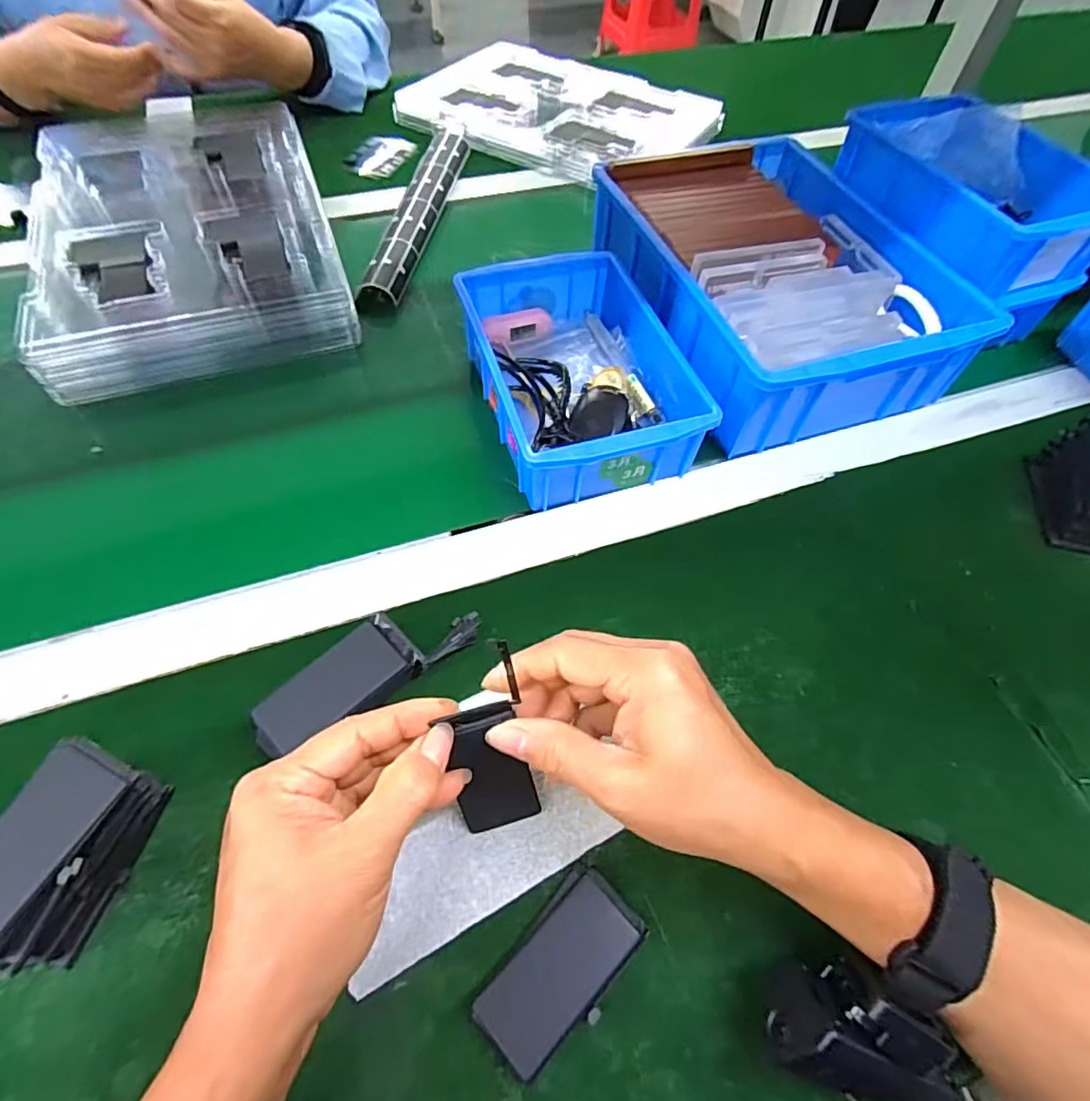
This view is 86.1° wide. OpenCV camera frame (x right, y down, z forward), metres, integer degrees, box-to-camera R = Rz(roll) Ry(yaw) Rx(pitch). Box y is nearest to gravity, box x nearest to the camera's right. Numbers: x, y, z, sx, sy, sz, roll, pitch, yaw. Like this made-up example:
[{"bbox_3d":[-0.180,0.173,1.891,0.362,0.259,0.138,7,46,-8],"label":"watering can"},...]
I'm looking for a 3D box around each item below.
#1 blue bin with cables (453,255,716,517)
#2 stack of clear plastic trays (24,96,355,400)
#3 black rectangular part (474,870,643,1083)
[{"bbox_3d":[0.024,-0.135,0.434,0.136,0.059,0.201,-14,59,-12],"label":"blue bin with cables"},{"bbox_3d":[-0.320,-0.288,0.530,0.242,0.052,0.330,-15,60,-12],"label":"stack of clear plastic trays"},{"bbox_3d":[0.008,0.185,0.260,0.076,0.011,0.035,-39,67,-24],"label":"black rectangular part"}]

